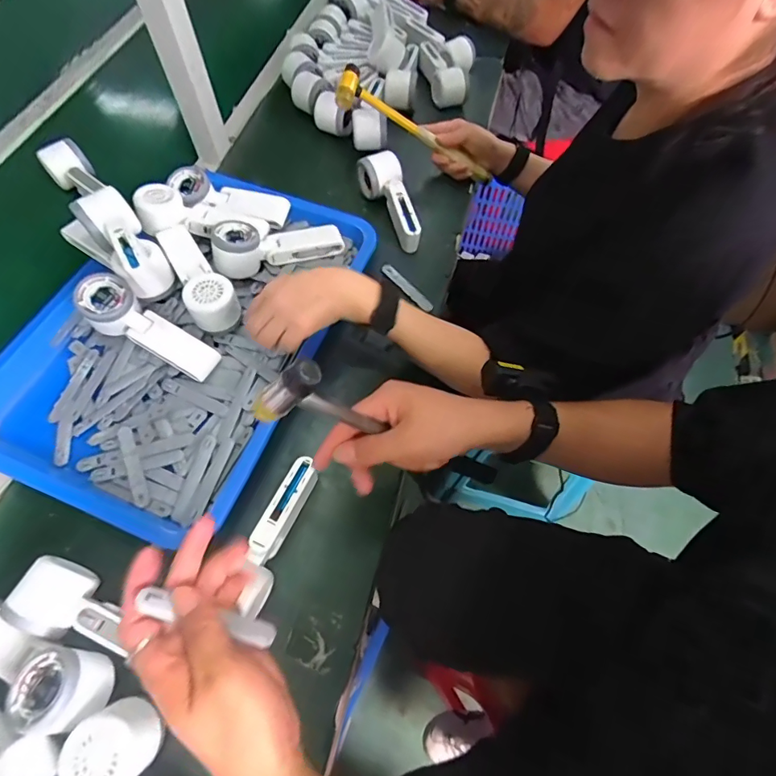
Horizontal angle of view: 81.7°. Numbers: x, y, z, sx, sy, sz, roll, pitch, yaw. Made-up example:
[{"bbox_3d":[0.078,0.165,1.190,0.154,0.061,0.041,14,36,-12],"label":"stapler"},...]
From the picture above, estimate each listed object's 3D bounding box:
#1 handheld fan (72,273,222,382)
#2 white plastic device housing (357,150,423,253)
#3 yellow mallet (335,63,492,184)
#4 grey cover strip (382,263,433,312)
[{"bbox_3d":[-0.278,-0.065,0.525,0.168,0.041,0.057,33,65,-5],"label":"handheld fan"},{"bbox_3d":[0.003,-0.268,0.643,0.058,0.052,0.150,-15,64,-8],"label":"white plastic device housing"},{"bbox_3d":[0.045,-0.367,0.648,0.251,0.030,0.059,23,61,-20],"label":"yellow mallet"},{"bbox_3d":[0.025,-0.139,0.611,0.015,0.004,0.092,-37,69,-18],"label":"grey cover strip"}]

